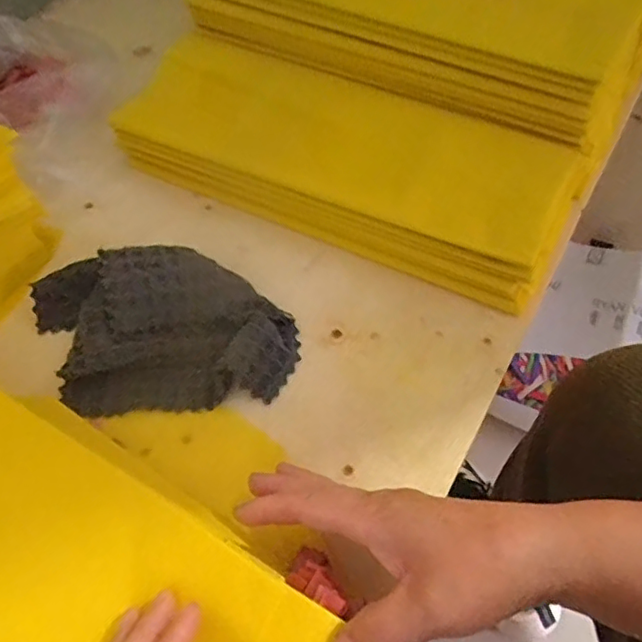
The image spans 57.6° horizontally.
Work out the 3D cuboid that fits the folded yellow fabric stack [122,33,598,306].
[{"bbox_3d":[0.013,-0.135,0.477,0.360,0.060,0.130,22,61,16],"label":"folded yellow fabric stack"}]

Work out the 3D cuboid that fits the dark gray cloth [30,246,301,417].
[{"bbox_3d":[-0.114,0.001,0.412,0.190,0.035,0.122,-5,58,0],"label":"dark gray cloth"}]

